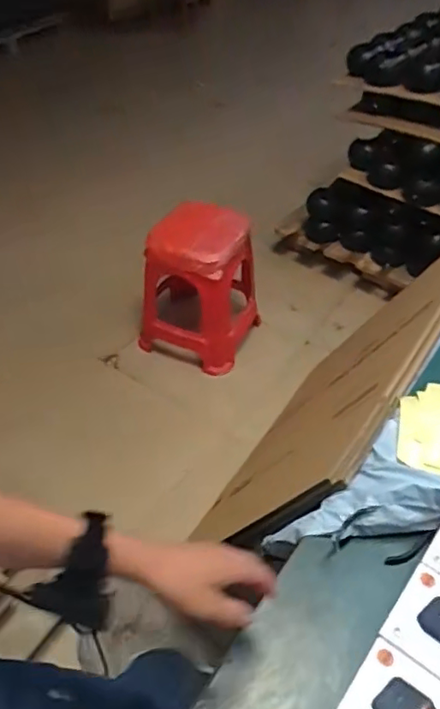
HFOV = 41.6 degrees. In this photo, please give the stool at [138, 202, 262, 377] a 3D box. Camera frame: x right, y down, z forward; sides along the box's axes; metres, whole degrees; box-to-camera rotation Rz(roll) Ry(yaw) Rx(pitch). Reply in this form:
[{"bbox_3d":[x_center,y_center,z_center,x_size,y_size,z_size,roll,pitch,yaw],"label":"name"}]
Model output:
[{"bbox_3d":[-0.062,-0.233,1.845,0.338,0.434,0.338,18,48,17],"label":"stool"}]

